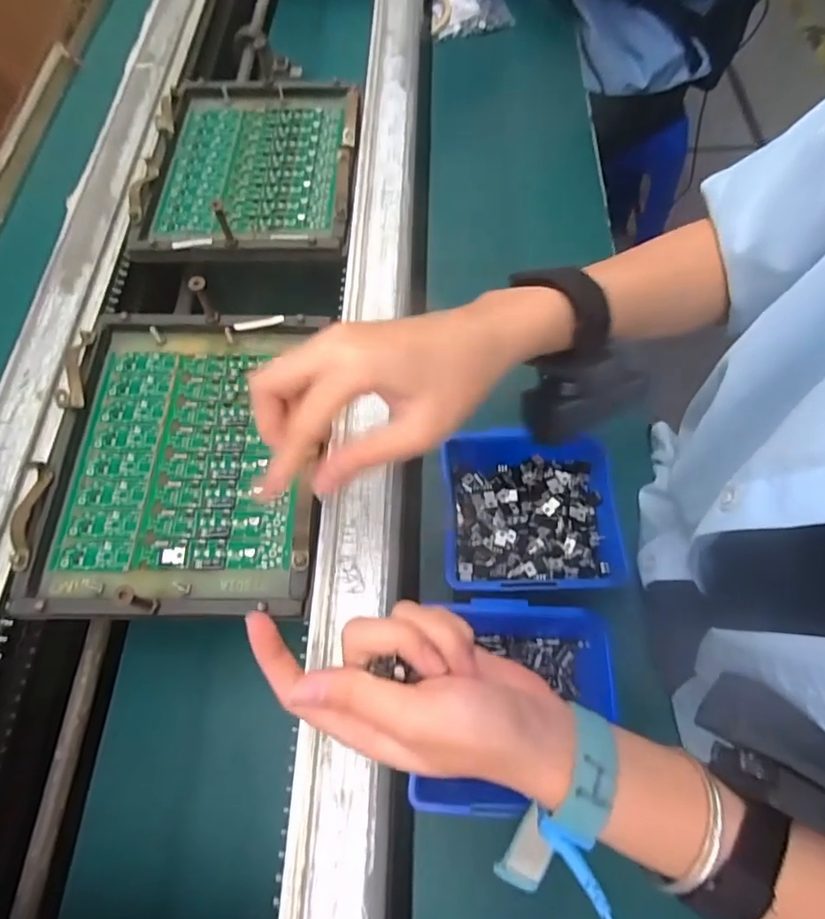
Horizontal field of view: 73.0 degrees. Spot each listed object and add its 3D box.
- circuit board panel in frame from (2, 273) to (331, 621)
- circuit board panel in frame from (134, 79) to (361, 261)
[{"bbox_3d":[-0.150,-0.010,0.367,0.178,0.030,0.217,-1,65,2],"label":"circuit board panel in frame"},{"bbox_3d":[-0.140,-0.266,0.493,0.177,0.026,0.215,1,66,3],"label":"circuit board panel in frame"}]

